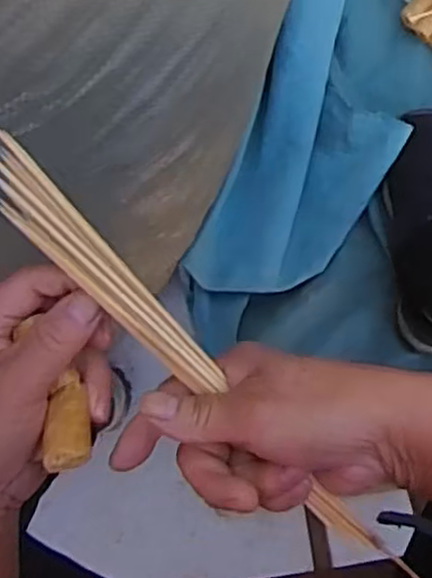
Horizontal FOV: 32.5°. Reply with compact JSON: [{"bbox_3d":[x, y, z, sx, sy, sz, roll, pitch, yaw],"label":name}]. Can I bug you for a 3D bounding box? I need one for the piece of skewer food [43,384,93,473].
[{"bbox_3d":[-0.067,0.064,0.344,0.017,0.014,0.041,-6,61,6],"label":"piece of skewer food"}]

